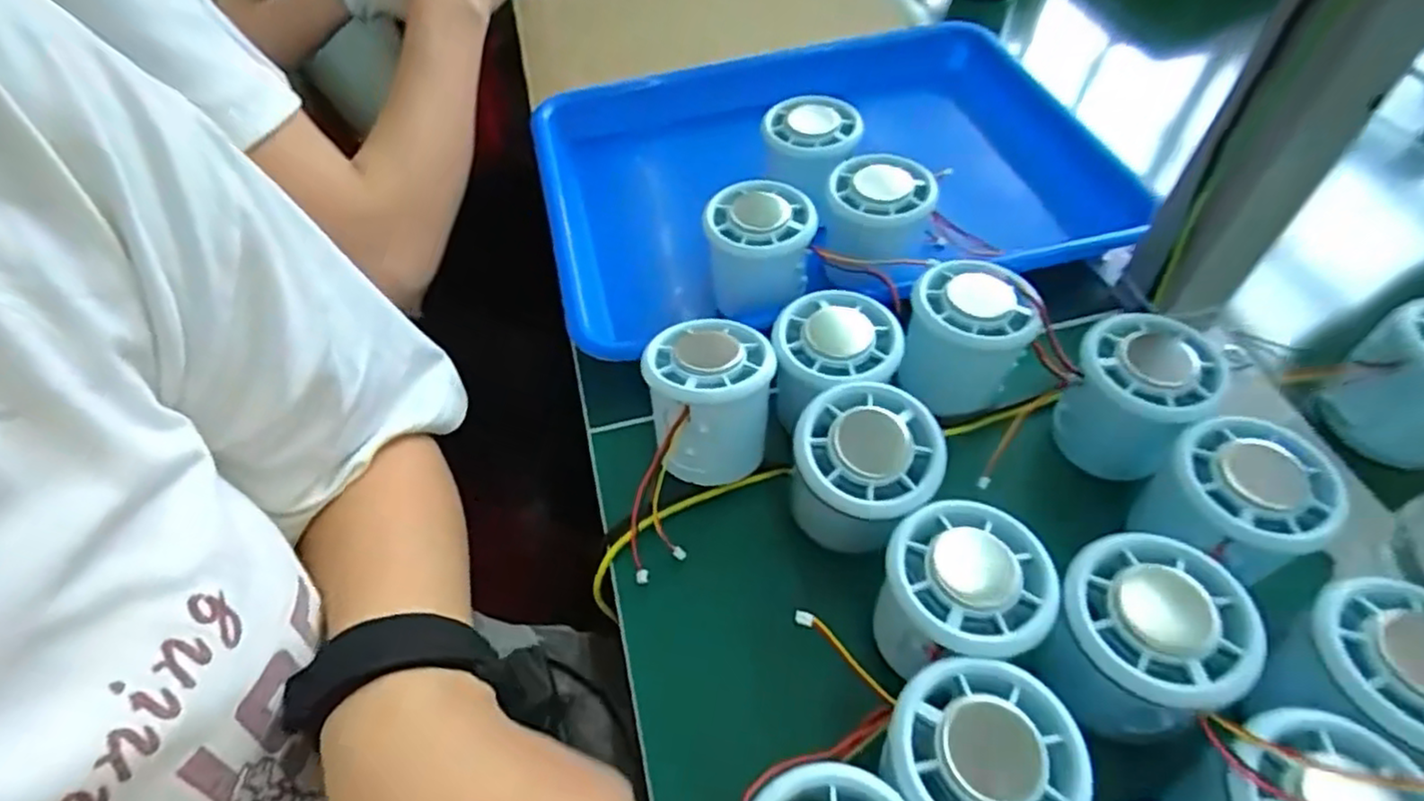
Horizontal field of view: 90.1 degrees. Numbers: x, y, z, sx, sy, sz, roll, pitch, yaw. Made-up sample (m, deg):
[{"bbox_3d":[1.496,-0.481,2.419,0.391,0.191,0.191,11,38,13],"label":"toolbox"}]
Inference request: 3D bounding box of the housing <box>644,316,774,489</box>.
[{"bbox_3d":[-0.001,-0.001,0.318,0.053,0.053,0.055,-1,53,1],"label":"housing"}]

